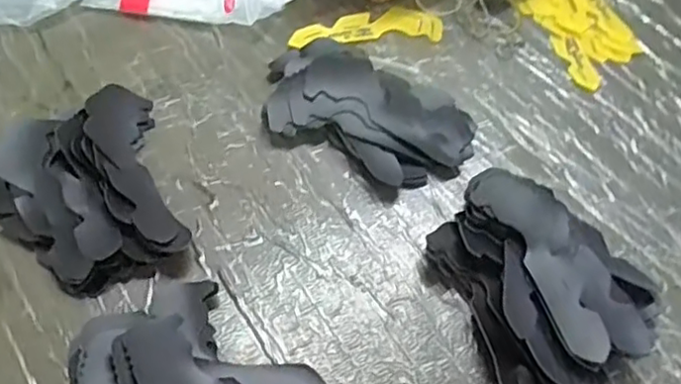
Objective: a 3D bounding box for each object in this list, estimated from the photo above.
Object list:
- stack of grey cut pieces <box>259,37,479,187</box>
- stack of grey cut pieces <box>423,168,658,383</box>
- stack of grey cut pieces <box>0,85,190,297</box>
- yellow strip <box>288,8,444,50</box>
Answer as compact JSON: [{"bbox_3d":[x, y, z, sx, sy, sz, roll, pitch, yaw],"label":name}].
[{"bbox_3d":[0.019,-0.072,0.533,0.179,0.034,0.110,30,57,15],"label":"stack of grey cut pieces"},{"bbox_3d":[0.146,0.062,0.448,0.136,0.029,0.176,-15,57,-16],"label":"stack of grey cut pieces"},{"bbox_3d":[-0.199,-0.004,0.470,0.145,0.035,0.162,-19,58,-18],"label":"stack of grey cut pieces"},{"bbox_3d":[0.025,-0.157,0.616,0.148,0.007,0.045,-8,55,-12],"label":"yellow strip"}]

